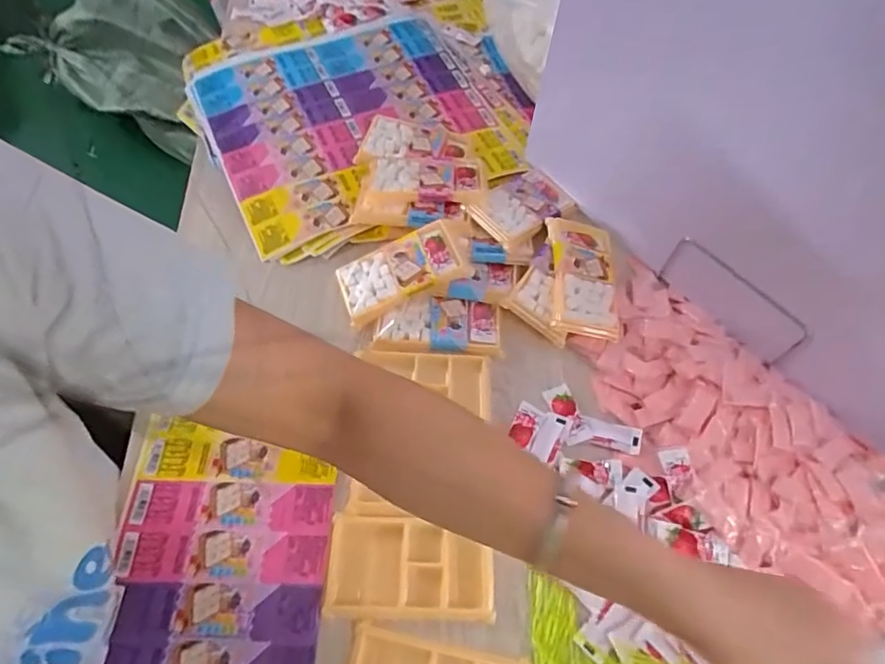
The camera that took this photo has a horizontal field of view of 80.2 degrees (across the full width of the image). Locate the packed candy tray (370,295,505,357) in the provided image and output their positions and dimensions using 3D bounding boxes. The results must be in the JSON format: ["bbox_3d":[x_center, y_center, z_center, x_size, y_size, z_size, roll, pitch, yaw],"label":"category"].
[{"bbox_3d":[-0.005,-0.006,0.532,0.122,0.020,0.065,1,60,0],"label":"packed candy tray"}]

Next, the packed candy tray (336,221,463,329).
[{"bbox_3d":[-0.045,-0.063,0.537,0.125,0.012,0.066,-26,62,5],"label":"packed candy tray"}]

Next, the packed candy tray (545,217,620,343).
[{"bbox_3d":[0.147,-0.059,0.550,0.071,0.020,0.131,11,64,-14],"label":"packed candy tray"}]

